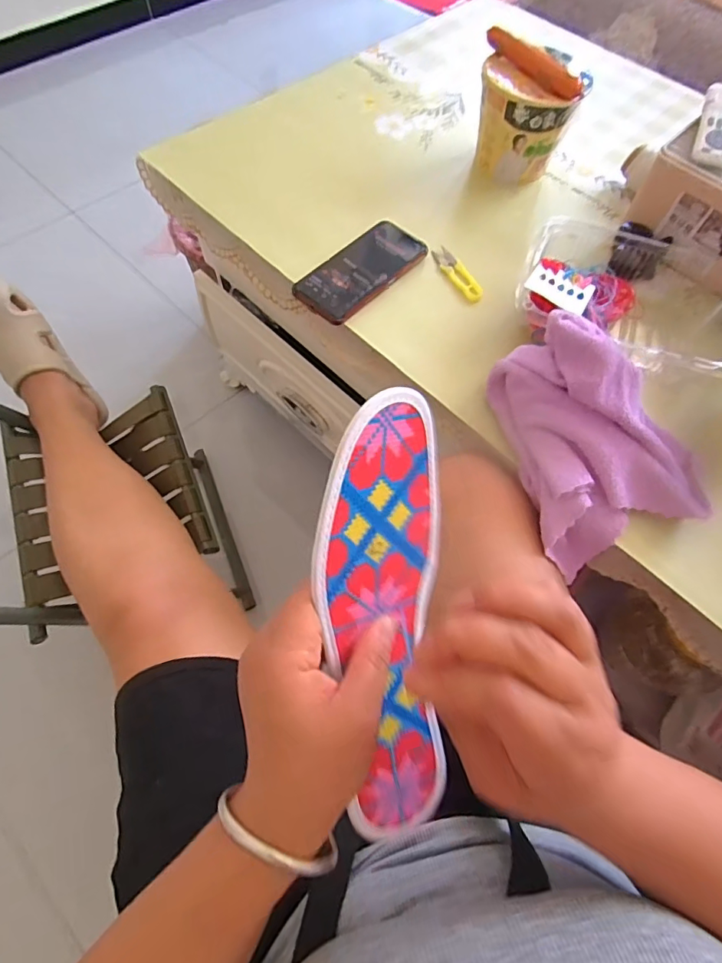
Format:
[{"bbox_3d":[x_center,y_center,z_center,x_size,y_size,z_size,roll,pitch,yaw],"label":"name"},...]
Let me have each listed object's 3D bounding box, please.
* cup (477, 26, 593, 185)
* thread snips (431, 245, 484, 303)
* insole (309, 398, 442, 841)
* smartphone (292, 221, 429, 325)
[{"bbox_3d":[0.209,-0.481,0.637,0.119,0.133,0.115,9,64,1],"label":"cup"},{"bbox_3d":[0.116,-0.249,0.589,0.026,0.015,0.087,-28,69,-15],"label":"thread snips"},{"bbox_3d":[0.015,0.078,0.264,0.082,0.017,0.245,-10,103,-36],"label":"insole"},{"bbox_3d":[0.000,-0.249,0.572,0.079,0.016,0.166,40,68,15],"label":"smartphone"}]

